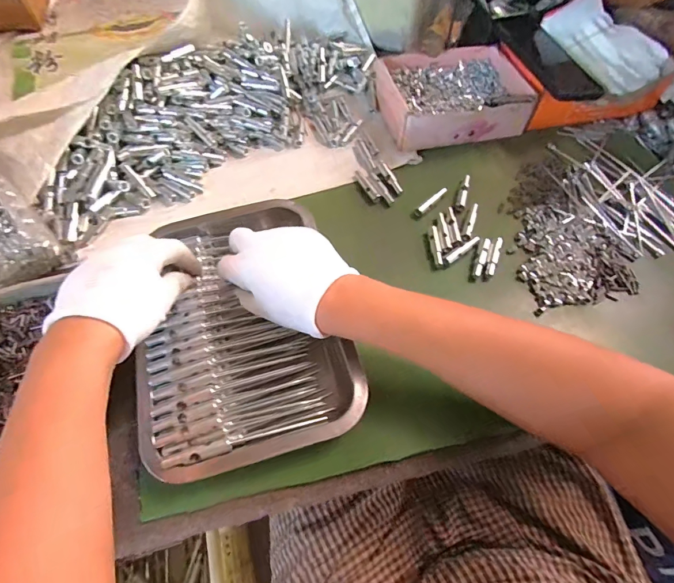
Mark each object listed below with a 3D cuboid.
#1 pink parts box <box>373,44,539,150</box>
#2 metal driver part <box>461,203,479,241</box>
[{"bbox_3d":[0.154,-0.271,0.519,0.188,0.050,0.154,-12,63,-7],"label":"pink parts box"},{"bbox_3d":[0.157,-0.081,0.441,0.009,0.004,0.057,22,64,11],"label":"metal driver part"}]

